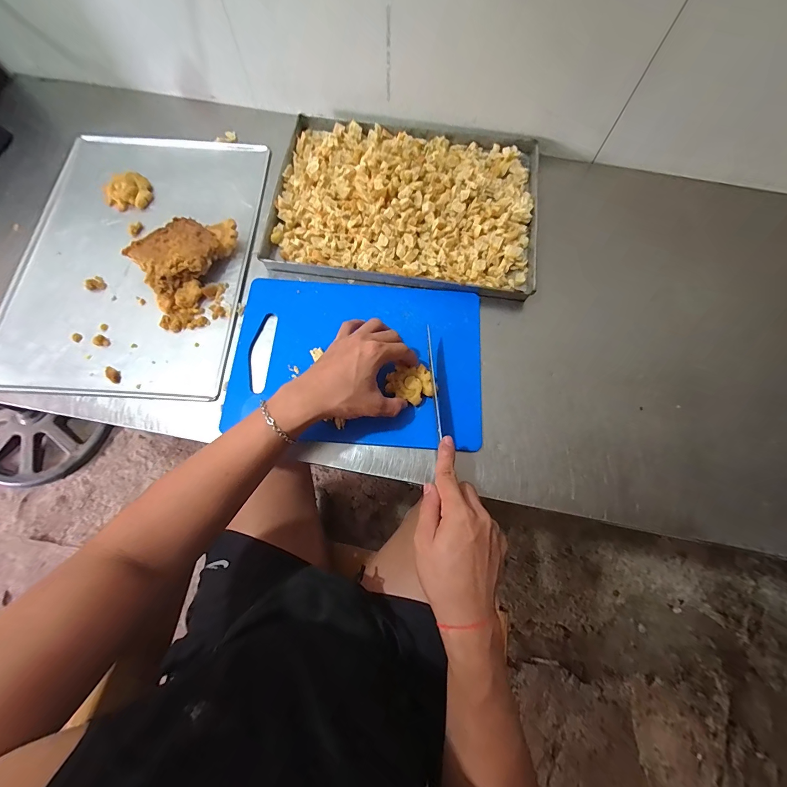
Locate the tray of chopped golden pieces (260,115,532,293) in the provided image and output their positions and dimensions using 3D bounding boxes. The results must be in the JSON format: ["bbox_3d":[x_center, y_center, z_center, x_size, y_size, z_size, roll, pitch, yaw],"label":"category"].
[{"bbox_3d":[0.021,-0.307,0.546,0.407,0.047,0.288,8,71,1],"label":"tray of chopped golden pieces"}]

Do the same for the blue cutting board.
[{"bbox_3d":[-0.047,-0.050,0.481,0.336,0.011,0.239,4,71,0],"label":"blue cutting board"}]

